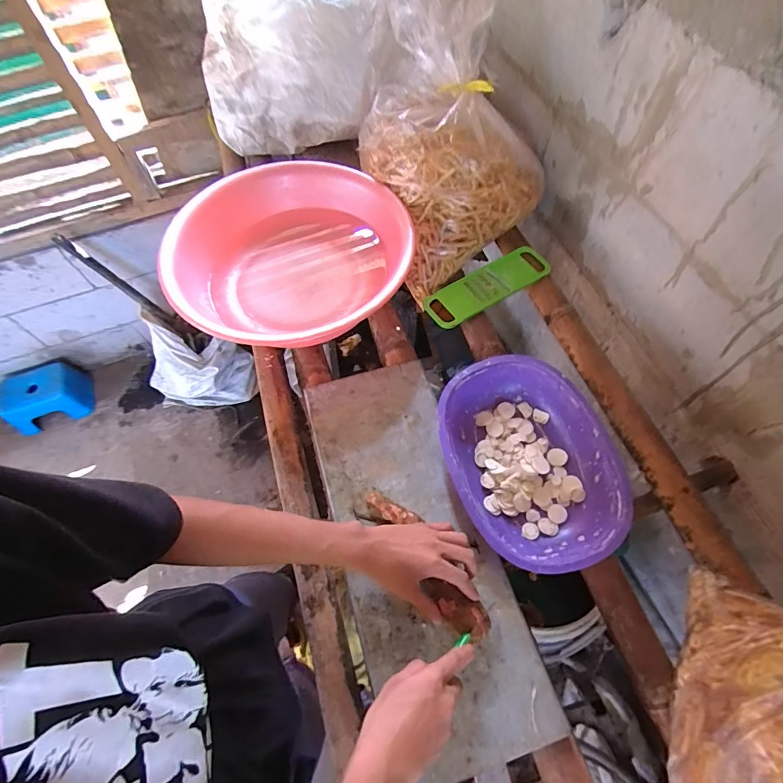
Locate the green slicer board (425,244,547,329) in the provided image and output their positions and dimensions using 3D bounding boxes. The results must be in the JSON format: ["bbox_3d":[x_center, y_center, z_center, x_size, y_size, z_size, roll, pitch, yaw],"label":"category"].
[{"bbox_3d":[0.185,-0.205,0.807,0.261,0.011,0.087,-30,65,-15],"label":"green slicer board"}]

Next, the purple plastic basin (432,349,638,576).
[{"bbox_3d":[0.189,0.095,0.609,0.206,0.070,0.294,-12,62,-6],"label":"purple plastic basin"}]

